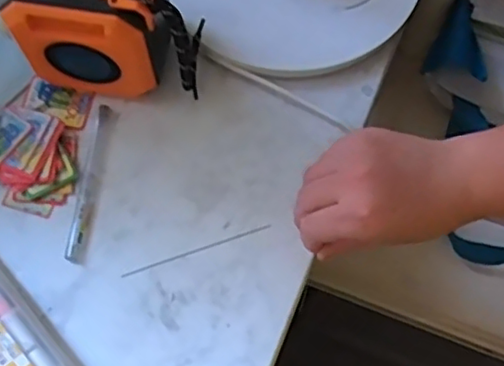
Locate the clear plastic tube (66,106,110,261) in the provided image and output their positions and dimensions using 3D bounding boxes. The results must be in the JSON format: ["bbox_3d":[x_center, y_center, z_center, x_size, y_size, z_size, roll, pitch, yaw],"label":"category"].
[{"bbox_3d":[-0.119,-0.002,0.448,0.011,0.005,0.119,6,69,1],"label":"clear plastic tube"}]

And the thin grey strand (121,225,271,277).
[{"bbox_3d":[-0.038,0.047,0.432,0.108,0.004,0.004,-18,70,-8],"label":"thin grey strand"}]

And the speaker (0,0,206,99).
[{"bbox_3d":[-0.097,-0.112,0.431,0.114,0.090,0.073,15,69,5],"label":"speaker"}]

